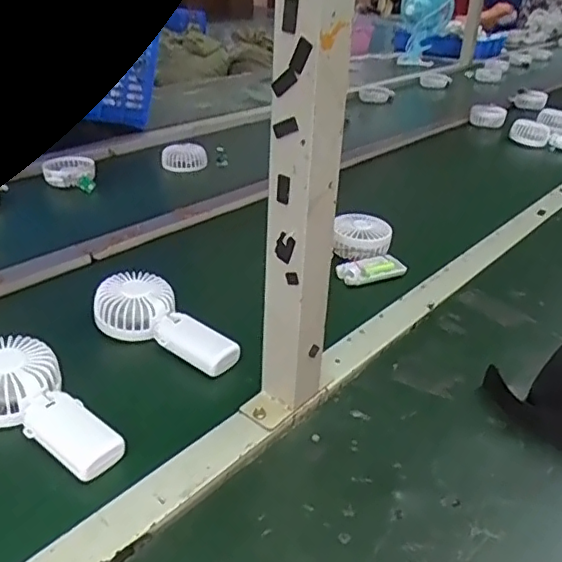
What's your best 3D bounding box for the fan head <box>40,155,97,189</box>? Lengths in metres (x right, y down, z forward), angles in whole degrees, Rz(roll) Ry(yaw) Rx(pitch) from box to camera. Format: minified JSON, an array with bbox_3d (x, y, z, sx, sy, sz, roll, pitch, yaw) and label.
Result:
[{"bbox_3d":[-0.378,-0.196,1.053,0.087,0.029,0.083,-6,31,-16],"label":"fan head"}]

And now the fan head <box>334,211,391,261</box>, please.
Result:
[{"bbox_3d":[0.117,-0.066,0.859,0.082,0.042,0.079,2,29,2],"label":"fan head"}]

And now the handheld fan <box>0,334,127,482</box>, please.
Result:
[{"bbox_3d":[-0.211,0.112,0.522,0.173,0.033,0.080,30,38,22],"label":"handheld fan"}]

